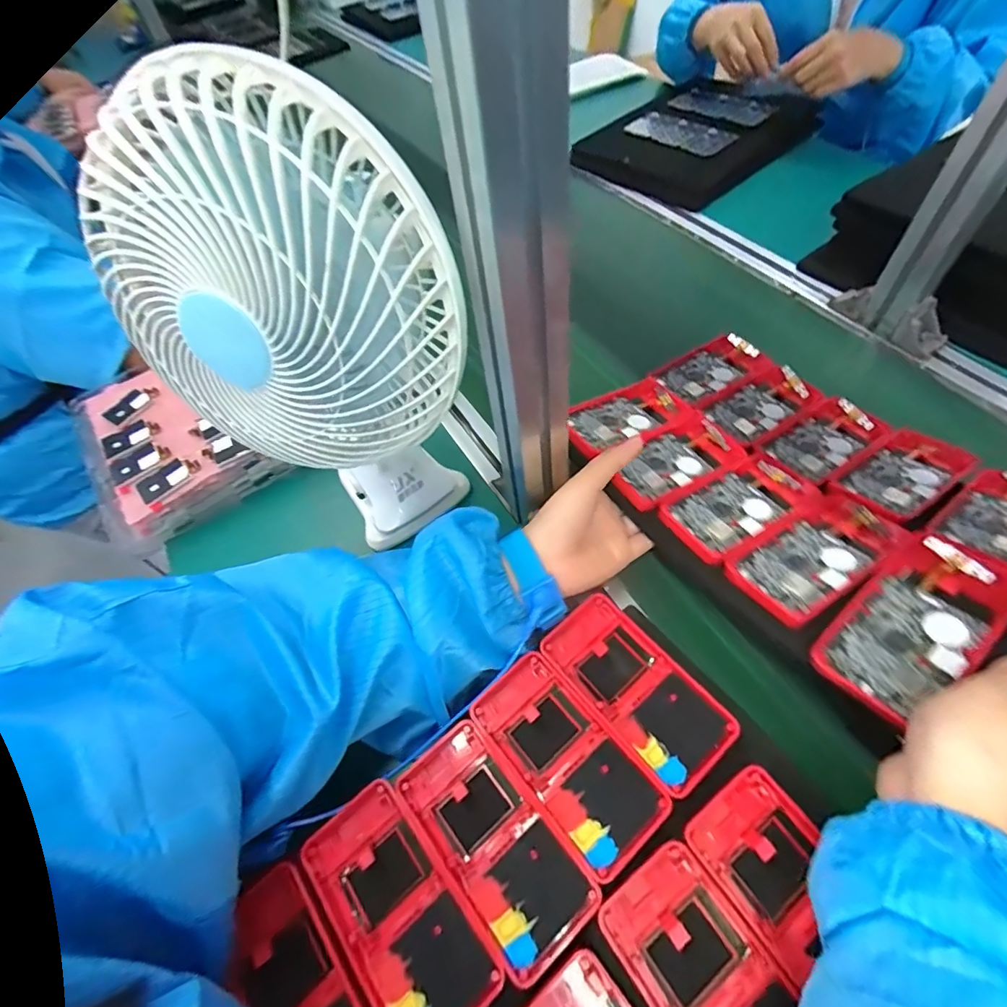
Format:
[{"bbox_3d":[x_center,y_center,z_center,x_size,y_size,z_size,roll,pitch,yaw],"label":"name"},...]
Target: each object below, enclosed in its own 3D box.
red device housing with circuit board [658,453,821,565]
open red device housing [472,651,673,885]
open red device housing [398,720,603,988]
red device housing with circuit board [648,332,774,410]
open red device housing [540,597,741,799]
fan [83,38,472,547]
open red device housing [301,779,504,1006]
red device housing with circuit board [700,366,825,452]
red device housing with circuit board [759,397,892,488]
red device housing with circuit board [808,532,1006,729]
[{"bbox_3d":[0.188,0.001,0.394,0.122,0.021,0.062,-29,59,-17],"label":"red device housing with circuit board"},{"bbox_3d":[0.039,0.157,0.309,0.061,0.013,0.119,-37,62,-18],"label":"open red device housing"},{"bbox_3d":[-0.006,0.194,0.287,0.060,0.009,0.119,-37,62,-17],"label":"open red device housing"},{"bbox_3d":[0.210,-0.134,0.504,0.115,0.011,0.066,-34,61,-16],"label":"red device housing with circuit board"},{"bbox_3d":[0.086,0.120,0.326,0.061,0.014,0.119,-37,62,-17],"label":"open red device housing"},{"bbox_3d":[-0.114,-0.075,0.329,0.189,0.313,0.116,8,59,10],"label":"fan"},{"bbox_3d":[-0.059,0.225,0.273,0.060,0.010,0.119,-37,62,-17],"label":"open red device housing"},{"bbox_3d":[0.247,-0.092,0.472,0.124,0.013,0.060,-34,61,-16],"label":"red device housing with circuit board"},{"bbox_3d":[0.286,-0.058,0.440,0.116,0.009,0.061,-34,61,-16],"label":"red device housing with circuit board"},{"bbox_3d":[0.249,0.071,0.300,0.121,0.017,0.060,-36,61,-11],"label":"red device housing with circuit board"}]

